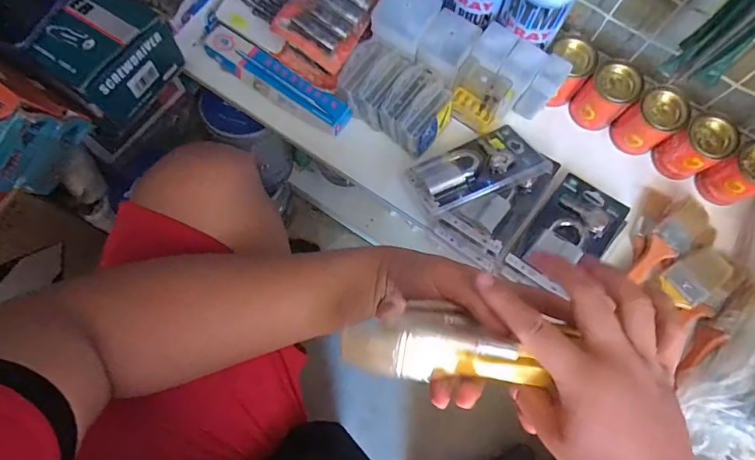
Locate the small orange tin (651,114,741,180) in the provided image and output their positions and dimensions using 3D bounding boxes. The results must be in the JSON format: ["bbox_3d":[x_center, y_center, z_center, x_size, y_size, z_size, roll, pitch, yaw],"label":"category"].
[{"bbox_3d":[0.358,-0.091,0.491,0.044,0.069,0.049,-31,76,-10],"label":"small orange tin"}]

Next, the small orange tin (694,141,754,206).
[{"bbox_3d":[0.405,-0.058,0.488,0.052,0.069,0.049,0,73,-1],"label":"small orange tin"}]

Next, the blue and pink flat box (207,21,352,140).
[{"bbox_3d":[-0.125,-0.183,0.535,0.201,0.029,0.041,32,75,8],"label":"blue and pink flat box"}]

